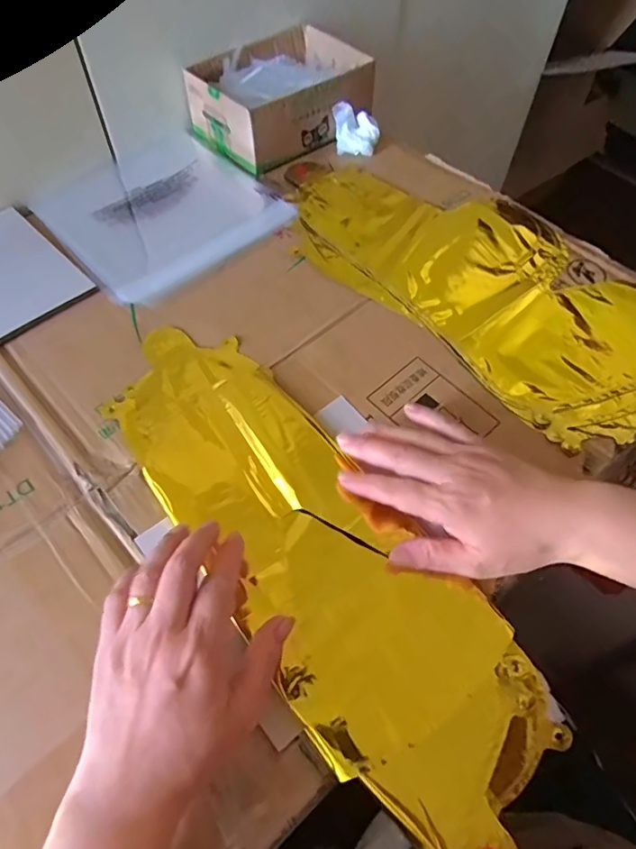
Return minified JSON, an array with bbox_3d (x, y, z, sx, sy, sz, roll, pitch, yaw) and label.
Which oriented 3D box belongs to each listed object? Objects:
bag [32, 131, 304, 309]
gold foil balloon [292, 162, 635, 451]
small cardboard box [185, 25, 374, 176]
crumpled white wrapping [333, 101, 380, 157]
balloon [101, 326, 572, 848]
[{"bbox_3d":[-0.165,-0.228,0.557,0.211,0.013,0.223,-36,64,-21],"label":"bag"},{"bbox_3d":[0.162,-0.143,0.508,0.213,0.023,0.422,-40,66,-23],"label":"gold foil balloon"},{"bbox_3d":[-0.040,-0.390,0.625,0.195,0.066,0.147,-38,65,-22],"label":"small cardboard box"},{"bbox_3d":[0.044,-0.340,0.604,0.051,0.039,0.032,1,57,0],"label":"crumpled white wrapping"},{"bbox_3d":[-0.008,0.082,0.373,0.132,0.018,0.415,-33,67,-19],"label":"balloon"}]

